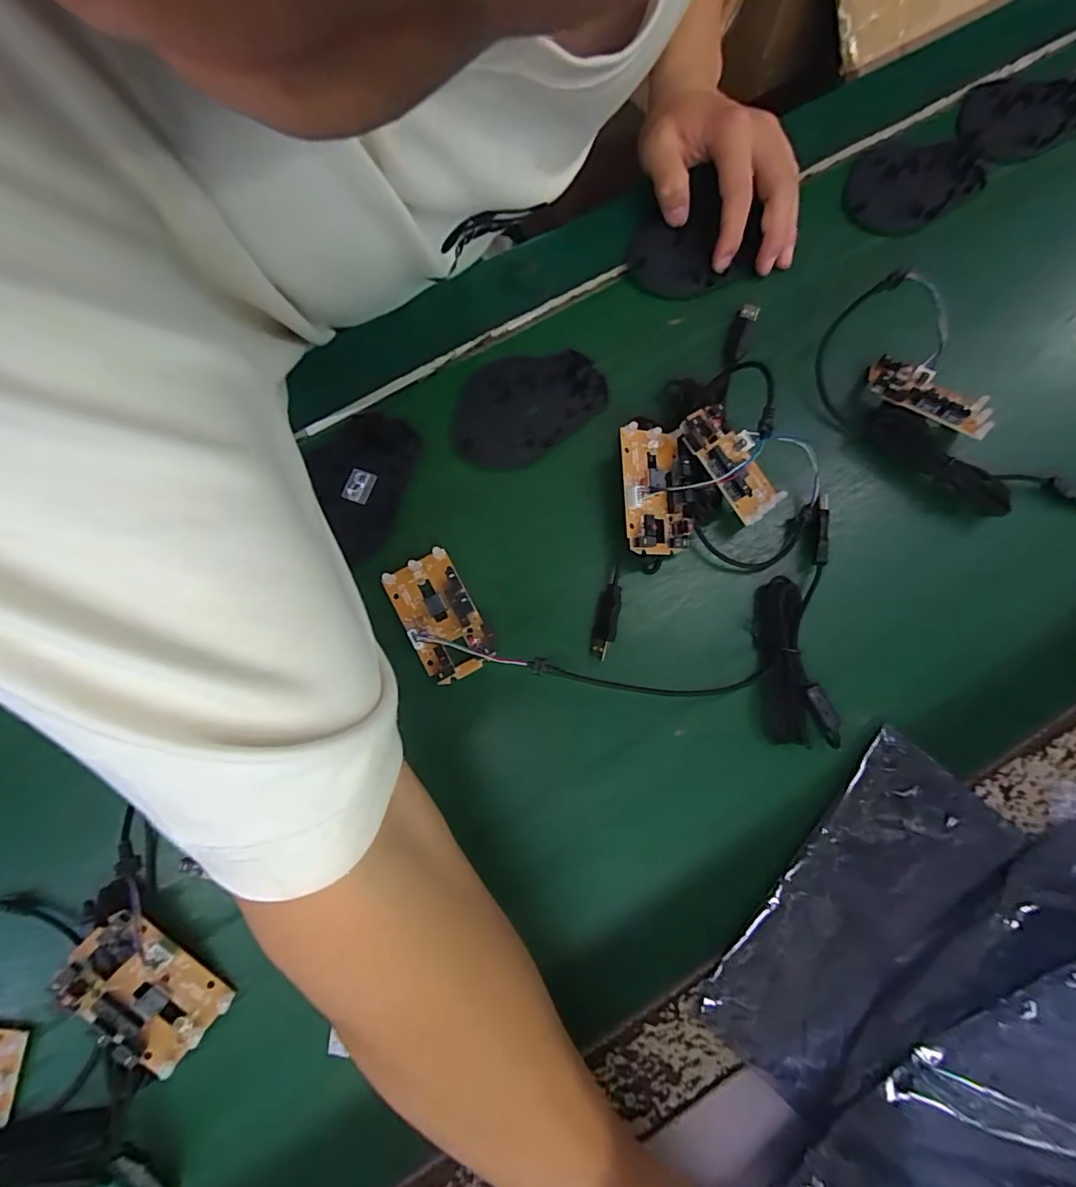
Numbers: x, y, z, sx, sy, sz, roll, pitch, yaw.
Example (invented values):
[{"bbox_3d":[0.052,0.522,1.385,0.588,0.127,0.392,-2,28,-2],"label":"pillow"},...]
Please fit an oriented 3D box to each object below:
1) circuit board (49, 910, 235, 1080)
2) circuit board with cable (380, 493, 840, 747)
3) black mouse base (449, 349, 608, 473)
[{"bbox_3d":[-0.207,0.209,0.265,0.078,0.013,0.045,46,67,-7],"label":"circuit board"},{"bbox_3d":[0.044,0.012,0.314,0.274,0.018,0.138,3,78,0],"label":"circuit board with cable"},{"bbox_3d":[-0.011,-0.130,0.348,0.109,0.005,0.075,-39,81,-8],"label":"black mouse base"}]

